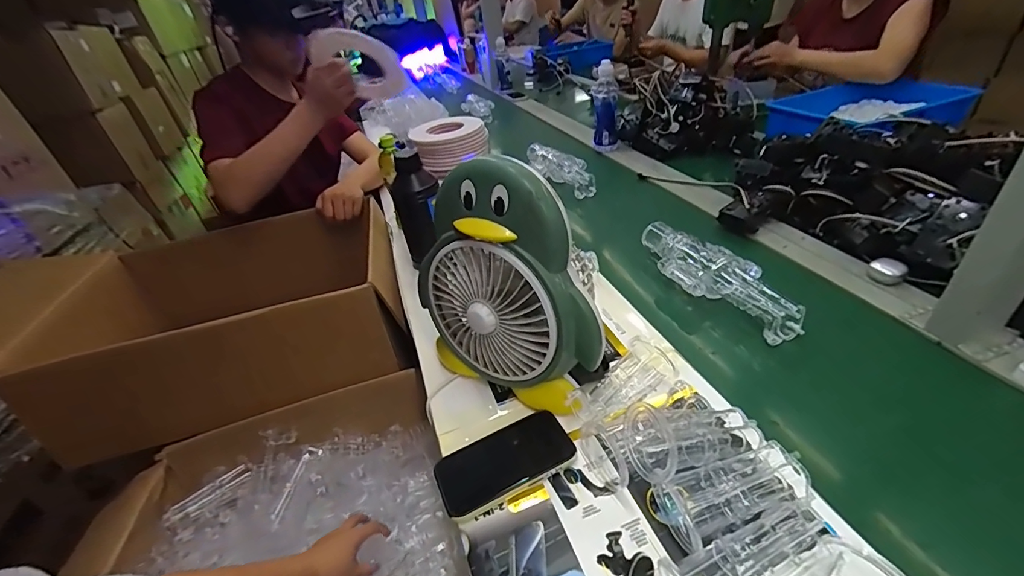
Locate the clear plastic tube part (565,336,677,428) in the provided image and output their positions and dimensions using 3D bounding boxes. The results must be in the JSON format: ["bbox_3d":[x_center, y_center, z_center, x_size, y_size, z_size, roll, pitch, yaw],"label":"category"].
[{"bbox_3d":[0.131,0.115,0.521,0.138,0.048,0.061,-28,40,-24],"label":"clear plastic tube part"}]

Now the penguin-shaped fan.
[{"bbox_3d":[-0.015,-0.002,0.510,0.250,0.273,0.087,19,44,33],"label":"penguin-shaped fan"}]

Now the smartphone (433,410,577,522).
[{"bbox_3d":[-0.005,0.191,0.482,0.154,0.012,0.075,-20,39,-17],"label":"smartphone"}]

